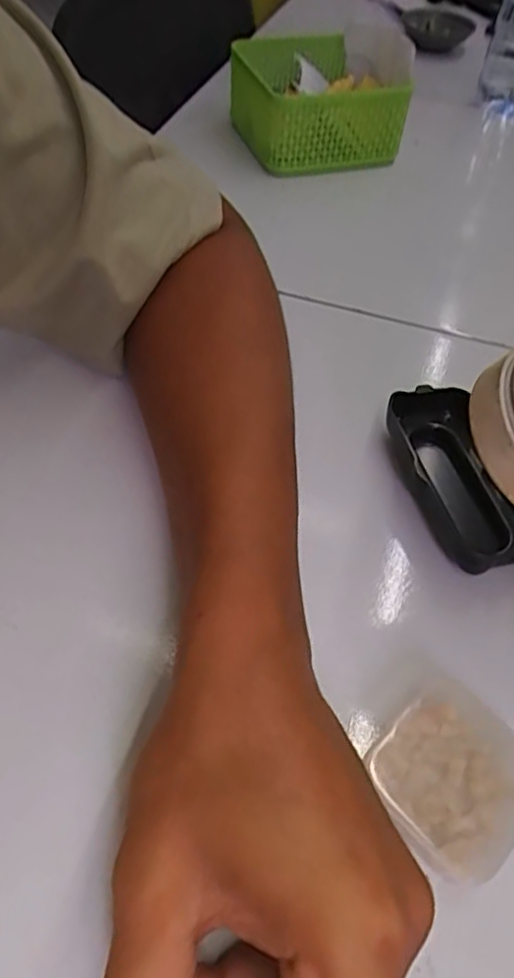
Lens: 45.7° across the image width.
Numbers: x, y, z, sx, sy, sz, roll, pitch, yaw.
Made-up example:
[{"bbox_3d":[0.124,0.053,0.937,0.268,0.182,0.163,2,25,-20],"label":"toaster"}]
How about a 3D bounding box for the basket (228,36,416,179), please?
[{"bbox_3d":[0.042,-0.353,0.550,0.113,0.065,0.158,-18,56,-16],"label":"basket"}]

